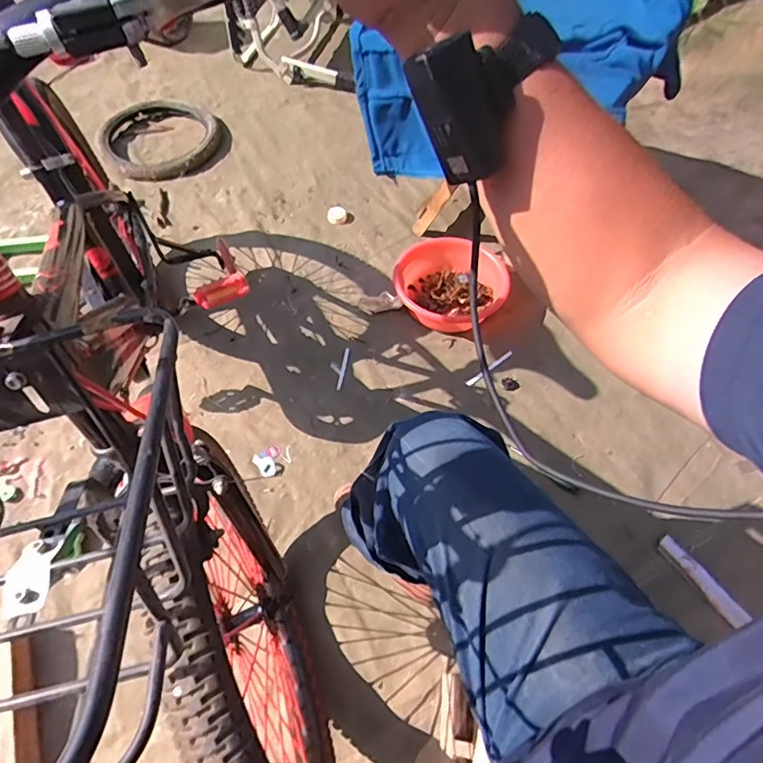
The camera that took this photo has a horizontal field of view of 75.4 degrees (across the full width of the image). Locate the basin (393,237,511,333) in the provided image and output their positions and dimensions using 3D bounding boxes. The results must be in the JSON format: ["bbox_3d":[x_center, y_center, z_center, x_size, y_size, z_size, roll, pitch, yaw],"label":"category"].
[{"bbox_3d":[0.169,-0.229,1.216,0.271,0.103,0.271,0,58,1],"label":"basin"}]

